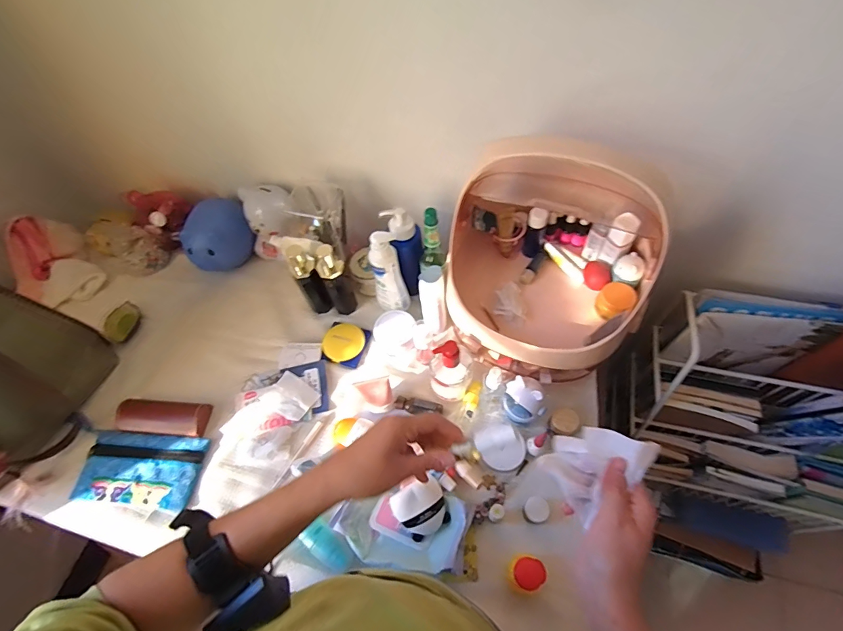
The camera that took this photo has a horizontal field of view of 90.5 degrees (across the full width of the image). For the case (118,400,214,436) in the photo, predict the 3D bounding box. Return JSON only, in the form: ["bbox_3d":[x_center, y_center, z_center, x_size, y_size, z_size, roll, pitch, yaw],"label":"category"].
[{"bbox_3d":[-0.462,0.180,0.740,0.162,0.033,0.053,2,59,6],"label":"case"}]

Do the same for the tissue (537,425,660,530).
[{"bbox_3d":[0.160,0.136,0.390,0.078,0.051,0.069,-37,63,-17],"label":"tissue"}]

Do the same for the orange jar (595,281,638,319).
[{"bbox_3d":[0.293,-0.022,0.633,0.048,0.032,0.051,-2,59,3],"label":"orange jar"}]

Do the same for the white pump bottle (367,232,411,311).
[{"bbox_3d":[-0.059,-0.074,0.749,0.058,0.173,0.043,-12,59,-3],"label":"white pump bottle"}]

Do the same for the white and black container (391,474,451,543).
[{"bbox_3d":[0.001,0.285,0.619,0.074,0.041,0.069,-26,61,-12],"label":"white and black container"}]

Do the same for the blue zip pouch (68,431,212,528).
[{"bbox_3d":[-0.472,0.265,0.698,0.199,0.011,0.131,3,59,6],"label":"blue zip pouch"}]

